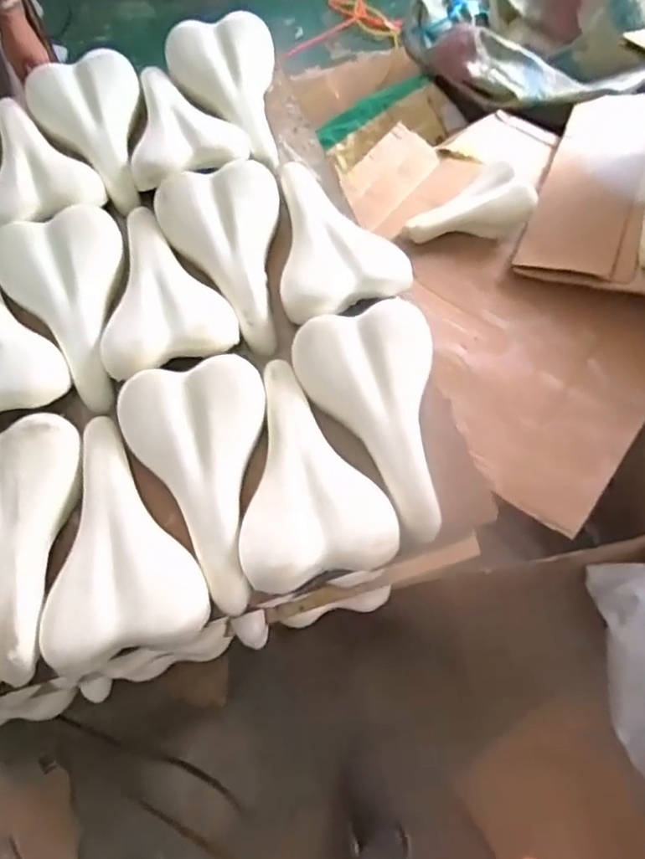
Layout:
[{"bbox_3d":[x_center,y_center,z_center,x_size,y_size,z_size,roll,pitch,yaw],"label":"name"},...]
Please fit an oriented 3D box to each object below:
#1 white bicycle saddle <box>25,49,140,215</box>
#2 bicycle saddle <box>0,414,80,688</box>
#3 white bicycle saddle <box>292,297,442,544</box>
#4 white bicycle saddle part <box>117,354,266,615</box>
[{"bbox_3d":[-0.303,-0.401,0.830,0.149,0.049,0.248,-21,66,-6],"label":"white bicycle saddle"},{"bbox_3d":[-0.314,0.111,0.598,0.152,0.041,0.260,-13,65,-2],"label":"bicycle saddle"},{"bbox_3d":[0.064,-0.011,0.634,0.147,0.041,0.254,-14,65,-3],"label":"white bicycle saddle"},{"bbox_3d":[-0.118,0.052,0.643,0.158,0.058,0.263,-16,65,-4],"label":"white bicycle saddle part"}]

